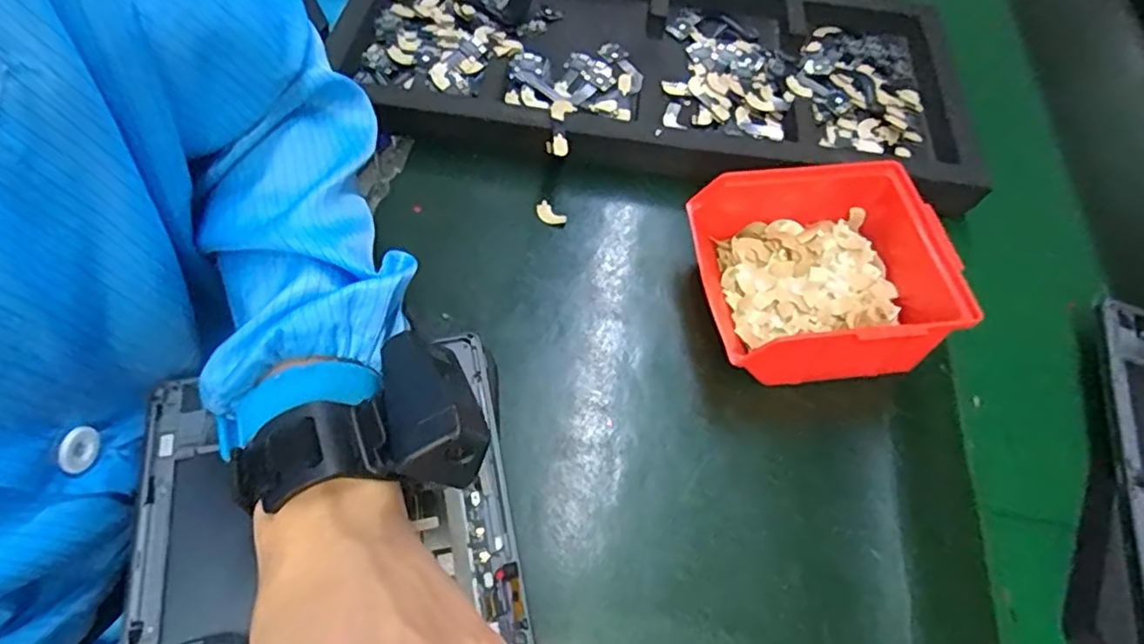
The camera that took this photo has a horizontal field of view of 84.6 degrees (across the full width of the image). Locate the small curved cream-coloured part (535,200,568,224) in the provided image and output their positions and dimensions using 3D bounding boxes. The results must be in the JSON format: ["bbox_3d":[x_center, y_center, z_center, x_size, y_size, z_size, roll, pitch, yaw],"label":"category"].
[{"bbox_3d":[-0.015,-0.075,0.435,0.024,0.004,0.012,42,66,19],"label":"small curved cream-coloured part"}]

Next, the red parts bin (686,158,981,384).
[{"bbox_3d":[0.150,-0.032,0.377,0.143,0.058,0.128,-2,59,-6],"label":"red parts bin"}]

